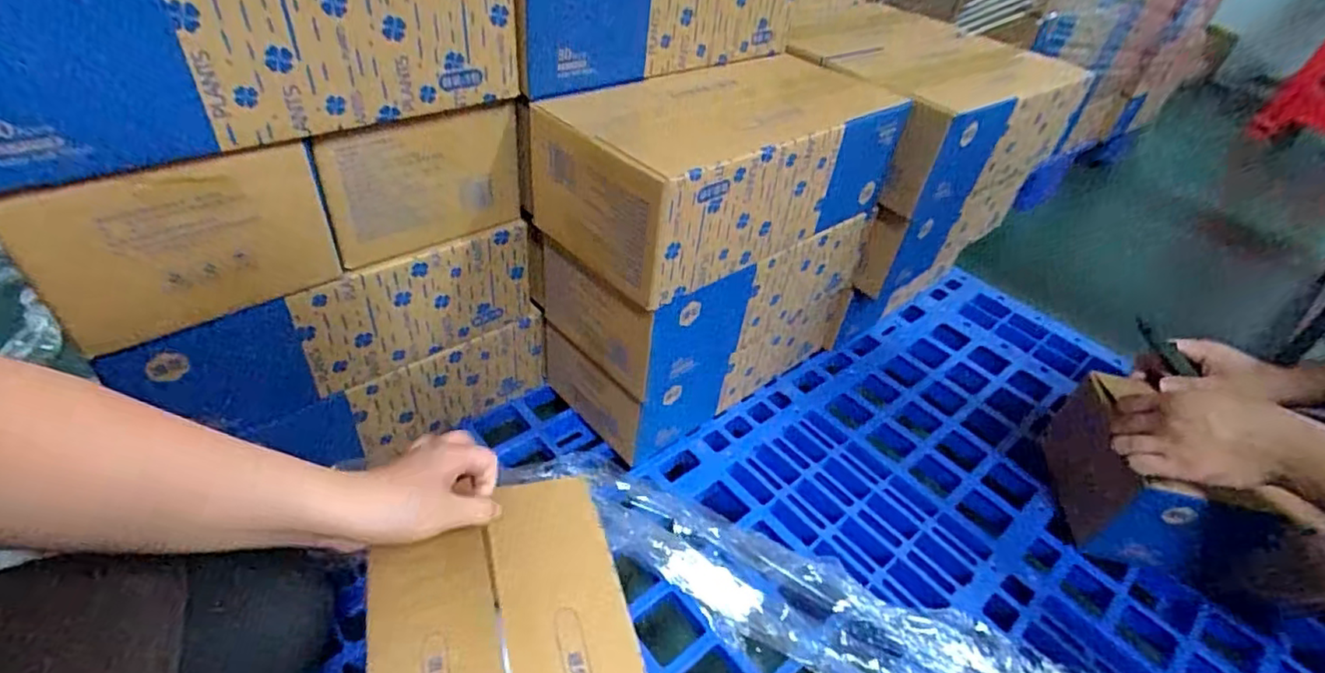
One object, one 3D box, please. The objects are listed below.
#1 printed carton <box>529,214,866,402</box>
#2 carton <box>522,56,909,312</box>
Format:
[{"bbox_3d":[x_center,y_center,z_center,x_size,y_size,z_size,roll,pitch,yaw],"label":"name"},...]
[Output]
[{"bbox_3d":[0.055,-0.082,0.677,0.346,0.121,0.178,-27,51,-33],"label":"printed carton"},{"bbox_3d":[0.062,-0.166,0.586,0.338,0.118,0.169,-26,51,-33],"label":"carton"}]

